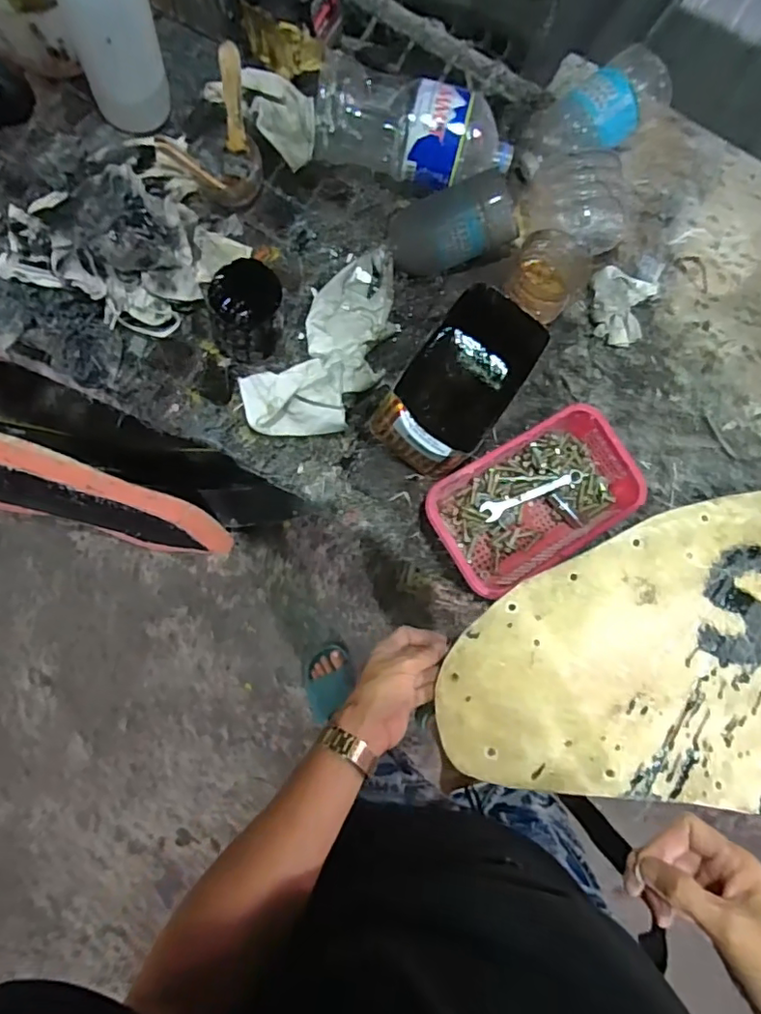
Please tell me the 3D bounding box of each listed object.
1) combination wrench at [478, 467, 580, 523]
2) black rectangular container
[{"bbox_3d":[0.167,-0.016,0.603,0.122,0.008,0.021,-23,85,-8],"label":"combination wrench"},{"bbox_3d":[0.081,-0.129,0.581,0.106,0.082,0.181,35,81,0],"label":"black rectangular container"}]

